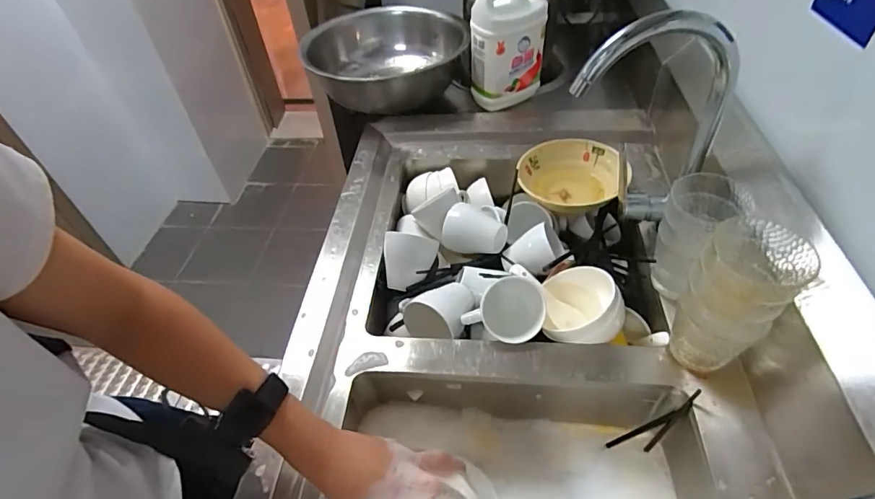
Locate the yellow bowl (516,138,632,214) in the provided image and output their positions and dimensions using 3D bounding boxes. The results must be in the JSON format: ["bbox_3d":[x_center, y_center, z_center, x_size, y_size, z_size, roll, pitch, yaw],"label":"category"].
[{"bbox_3d":[0.229,-0.119,0.811,0.171,0.065,0.177,-3,48,4],"label":"yellow bowl"}]

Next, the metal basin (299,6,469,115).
[{"bbox_3d":[-0.105,-0.400,1.022,0.327,0.134,0.330,-2,47,3],"label":"metal basin"}]

